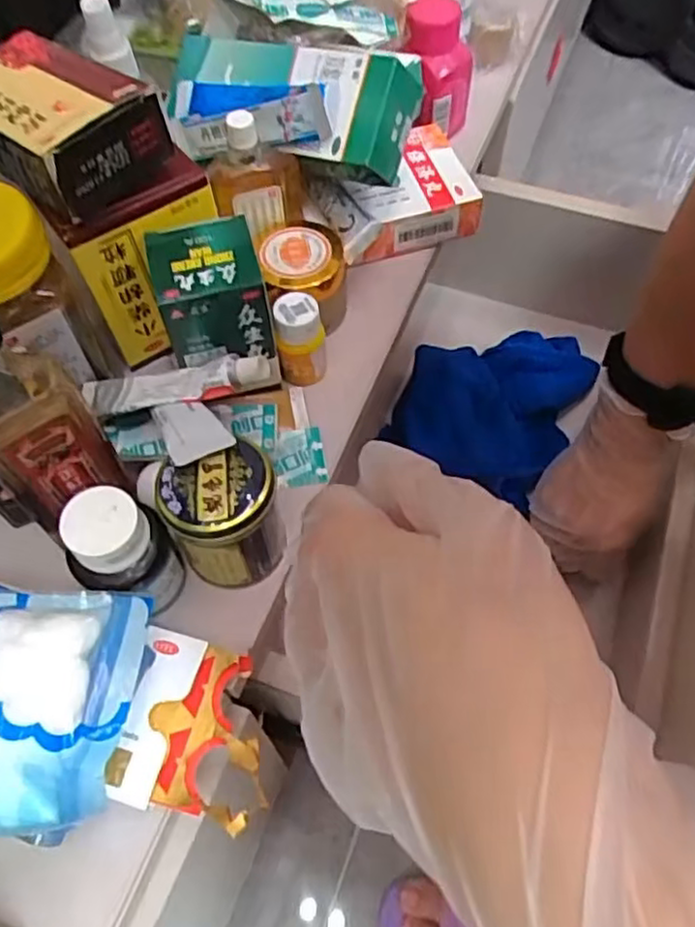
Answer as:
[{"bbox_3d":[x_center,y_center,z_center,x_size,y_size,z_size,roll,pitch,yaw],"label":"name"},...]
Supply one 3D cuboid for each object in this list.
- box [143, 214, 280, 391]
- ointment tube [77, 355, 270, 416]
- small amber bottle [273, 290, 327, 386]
[{"bbox_3d":[-0.068,-0.081,0.366,0.050,0.077,0.055,-11,61,-6],"label":"box"},{"bbox_3d":[-0.089,-0.039,0.351,0.105,0.010,0.027,-6,61,19],"label":"ointment tube"},{"bbox_3d":[-0.026,-0.068,0.388,0.025,0.047,0.026,-8,61,-4],"label":"small amber bottle"}]

